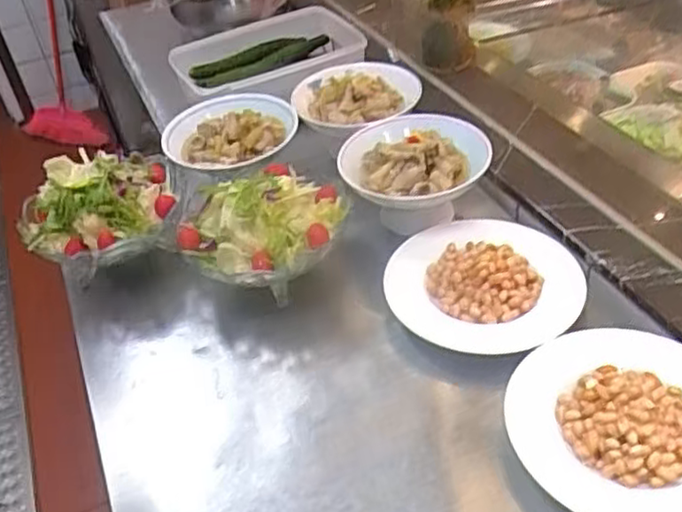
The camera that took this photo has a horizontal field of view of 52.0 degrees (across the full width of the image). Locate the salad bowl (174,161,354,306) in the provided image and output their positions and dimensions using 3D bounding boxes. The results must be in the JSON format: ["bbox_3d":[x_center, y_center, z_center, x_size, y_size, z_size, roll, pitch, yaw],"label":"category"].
[{"bbox_3d":[-0.091,-0.028,0.894,0.219,0.130,0.199,-23,43,-19],"label":"salad bowl"}]

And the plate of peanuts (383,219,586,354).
[{"bbox_3d":[0.179,0.022,0.855,0.219,0.043,0.239,-4,40,4],"label":"plate of peanuts"}]

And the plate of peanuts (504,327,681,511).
[{"bbox_3d":[0.286,0.155,0.682,0.228,0.045,0.225,-4,40,4],"label":"plate of peanuts"}]

